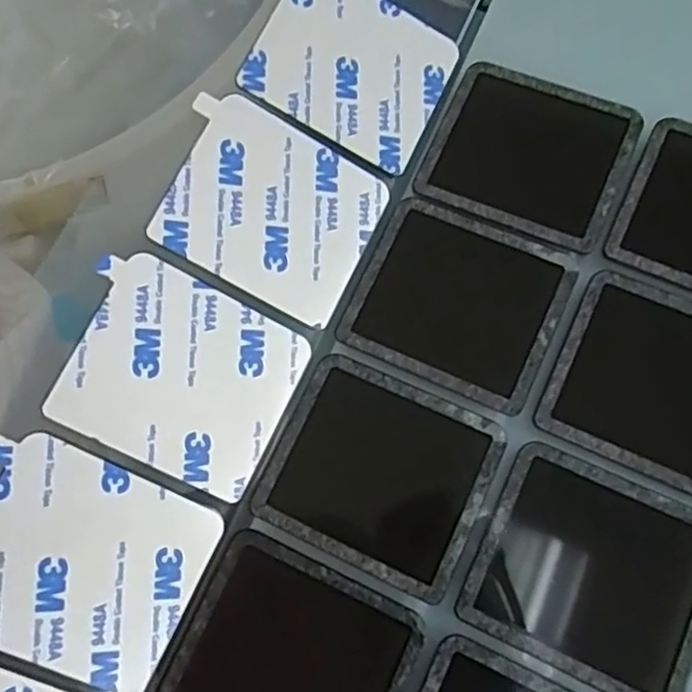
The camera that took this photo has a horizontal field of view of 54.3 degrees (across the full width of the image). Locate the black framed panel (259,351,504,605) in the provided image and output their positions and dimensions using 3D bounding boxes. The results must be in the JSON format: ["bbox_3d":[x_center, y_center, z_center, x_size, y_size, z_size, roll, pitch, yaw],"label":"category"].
[{"bbox_3d":[0.009,0.034,0.181,0.054,0.004,0.049,24,78,12],"label":"black framed panel"}]

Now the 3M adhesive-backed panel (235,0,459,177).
[{"bbox_3d":[0.002,-0.084,0.202,0.056,0.004,0.050,24,80,-11],"label":"3M adhesive-backed panel"}]

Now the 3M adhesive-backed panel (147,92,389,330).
[{"bbox_3d":[-0.020,-0.038,0.191,0.056,0.004,0.051,26,79,-14],"label":"3M adhesive-backed panel"}]

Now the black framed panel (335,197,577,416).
[{"bbox_3d":[0.032,-0.013,0.191,0.055,0.004,0.051,24,78,12],"label":"black framed panel"}]

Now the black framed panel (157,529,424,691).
[{"bbox_3d":[-0.014,0.081,0.172,0.054,0.009,0.049,24,78,11],"label":"black framed panel"}]

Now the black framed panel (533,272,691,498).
[{"bbox_3d":[0.084,0.010,0.179,0.054,0.004,0.049,23,77,11],"label":"black framed panel"}]

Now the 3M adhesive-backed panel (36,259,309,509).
[{"bbox_3d":[-0.043,0.008,0.180,0.056,0.004,0.050,27,78,-14],"label":"3M adhesive-backed panel"}]

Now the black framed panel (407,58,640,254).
[{"bbox_3d":[0.054,-0.057,0.202,0.055,0.006,0.050,23,77,11],"label":"black framed panel"}]

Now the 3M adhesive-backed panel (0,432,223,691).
[{"bbox_3d":[-0.066,0.054,0.168,0.055,0.004,0.051,28,77,-14],"label":"3M adhesive-backed panel"}]

